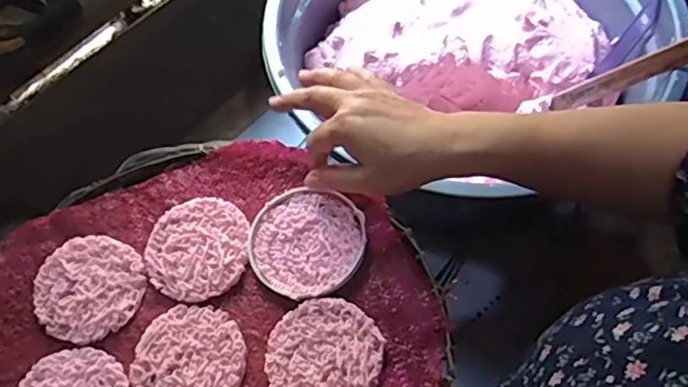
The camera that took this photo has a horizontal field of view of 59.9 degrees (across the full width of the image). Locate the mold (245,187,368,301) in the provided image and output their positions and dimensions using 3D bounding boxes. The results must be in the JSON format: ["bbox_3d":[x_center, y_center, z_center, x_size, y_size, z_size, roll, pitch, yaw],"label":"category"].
[{"bbox_3d":[-0.029,0.037,0.451,0.089,0.016,0.084,22,62,14],"label":"mold"}]

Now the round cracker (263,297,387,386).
[{"bbox_3d":[-0.014,0.113,0.413,0.080,0.009,0.077,-2,62,4],"label":"round cracker"}]

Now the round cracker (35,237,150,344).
[{"bbox_3d":[-0.192,0.070,0.448,0.077,0.012,0.078,-2,62,4],"label":"round cracker"}]

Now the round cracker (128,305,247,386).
[{"bbox_3d":[-0.109,0.118,0.420,0.078,0.004,0.077,-2,62,4],"label":"round cracker"}]

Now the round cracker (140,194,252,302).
[{"bbox_3d":[-0.111,0.040,0.457,0.077,0.006,0.080,-2,62,4],"label":"round cracker"}]

